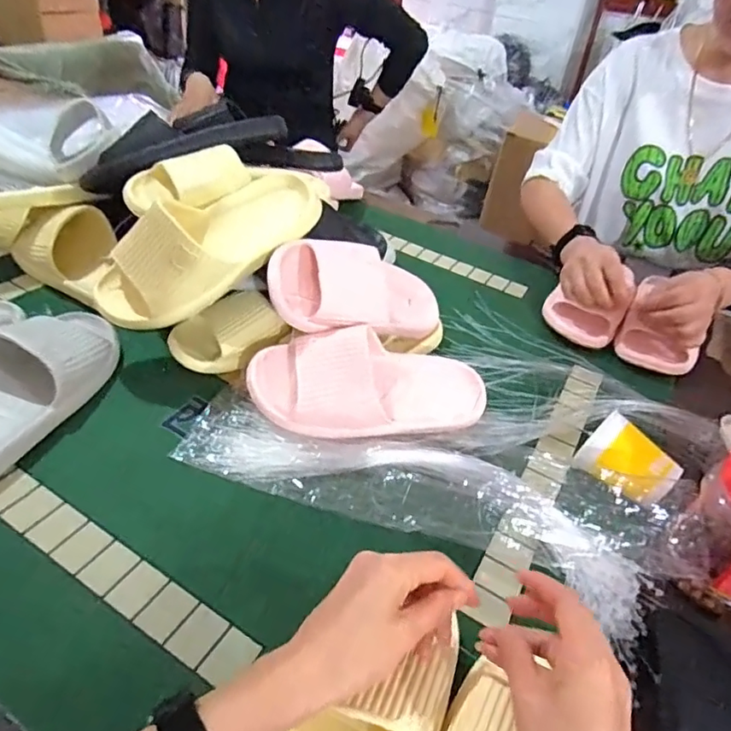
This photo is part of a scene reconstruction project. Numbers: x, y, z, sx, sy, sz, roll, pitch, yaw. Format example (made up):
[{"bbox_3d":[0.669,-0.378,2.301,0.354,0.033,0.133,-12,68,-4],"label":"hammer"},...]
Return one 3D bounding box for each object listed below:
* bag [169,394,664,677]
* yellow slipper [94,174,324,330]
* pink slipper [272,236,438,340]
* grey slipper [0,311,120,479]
[{"bbox_3d":[0.040,0.114,0.509,0.430,0.033,0.124,21,41,16],"label":"bag"},{"bbox_3d":[-0.167,-0.132,0.580,0.249,0.082,0.098,-33,51,-12],"label":"yellow slipper"},{"bbox_3d":[0.009,-0.081,0.620,0.250,0.082,0.091,4,34,-39],"label":"pink slipper"},{"bbox_3d":[-0.338,0.019,0.537,0.101,0.065,0.260,11,39,5],"label":"grey slipper"}]

